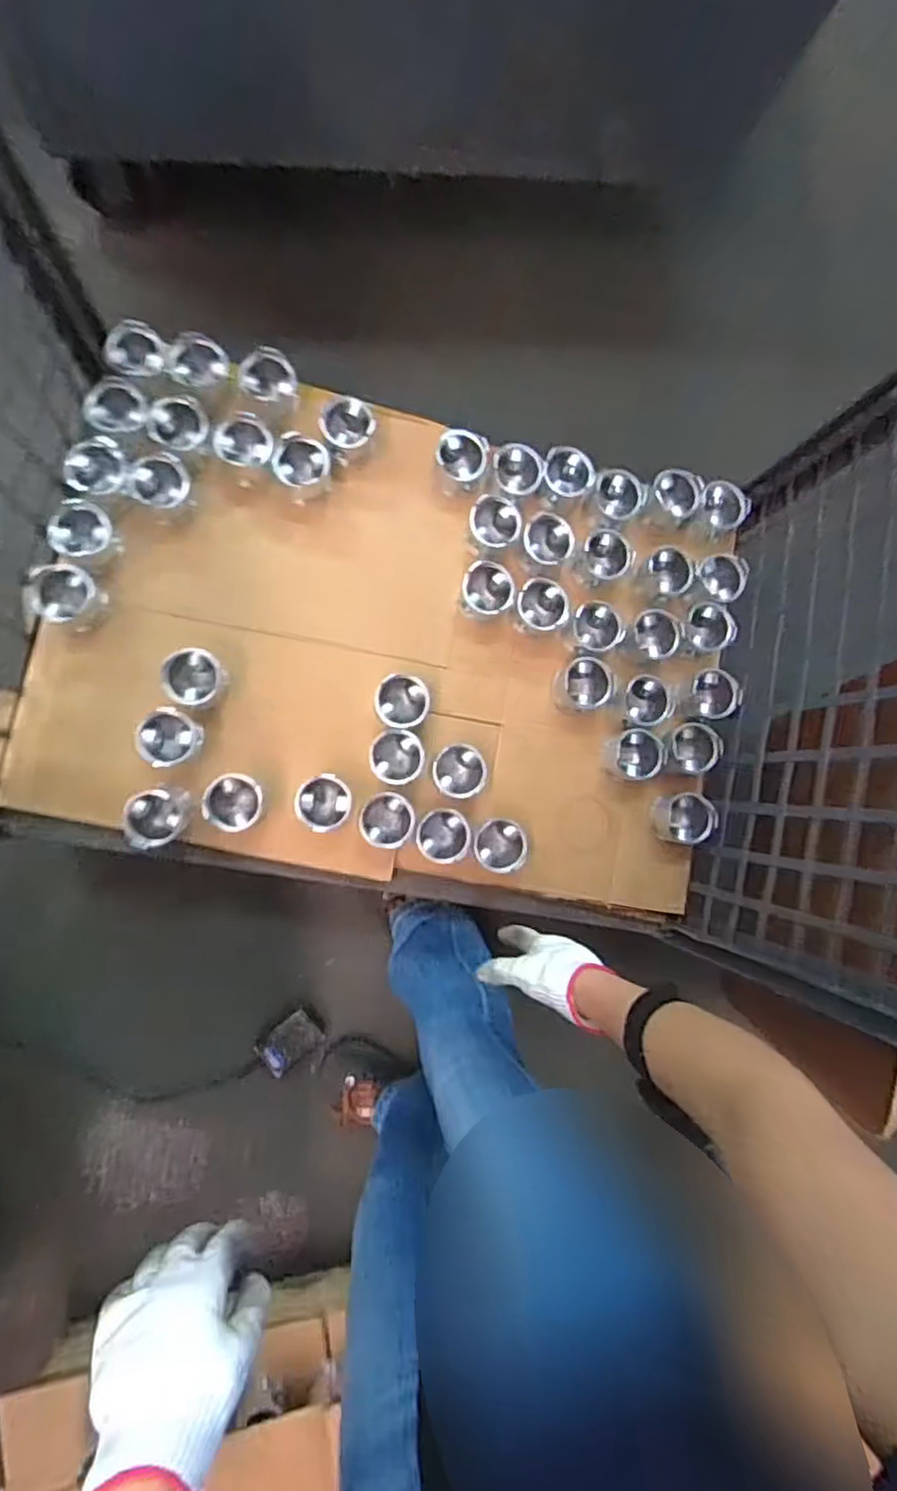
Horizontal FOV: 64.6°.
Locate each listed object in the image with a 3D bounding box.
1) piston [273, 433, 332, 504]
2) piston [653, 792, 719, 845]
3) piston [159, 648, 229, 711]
[{"bbox_3d":[-0.209,-0.397,1.023,0.076,0.055,0.077,1,87,-9],"label":"piston"},{"bbox_3d":[0.359,0.110,1.079,0.082,0.057,0.074,6,86,-8],"label":"piston"},{"bbox_3d":[-0.357,-0.092,0.997,0.078,0.077,0.077,1,87,-9],"label":"piston"}]

